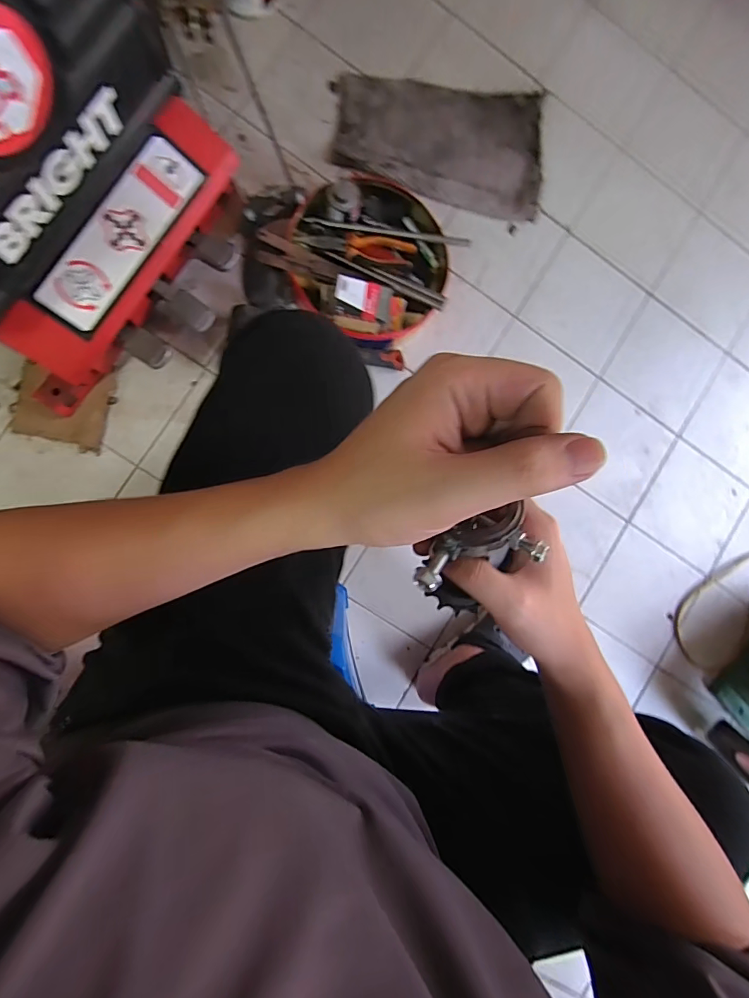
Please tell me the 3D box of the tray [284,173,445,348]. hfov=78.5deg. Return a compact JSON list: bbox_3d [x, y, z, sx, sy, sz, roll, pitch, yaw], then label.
[{"bbox_3d":[-0.005,-0.406,0.764,0.261,0.095,0.251,0,90,-8],"label":"tray"}]

